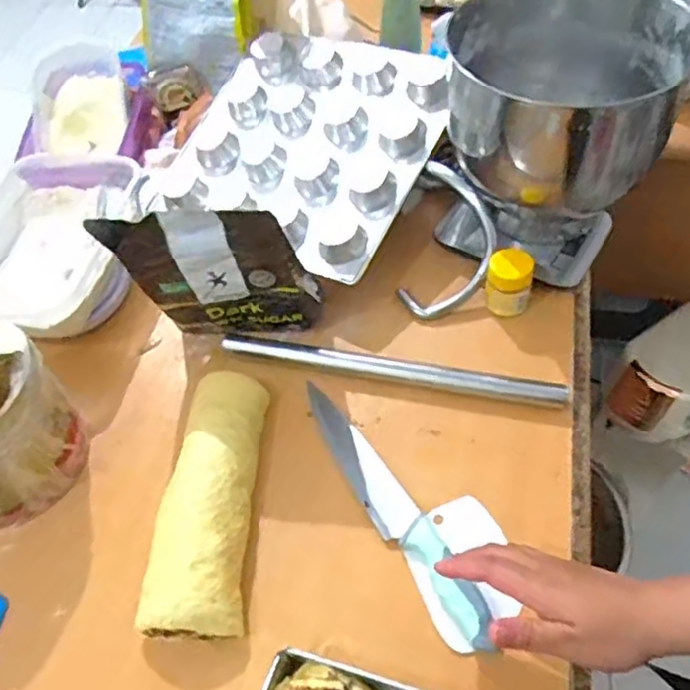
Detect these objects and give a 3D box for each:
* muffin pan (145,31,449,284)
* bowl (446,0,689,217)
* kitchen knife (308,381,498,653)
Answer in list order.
[{"bbox_3d":[-0.045,-0.243,0.824,0.290,0.036,0.293,23,75,24],"label":"muffin pan"},{"bbox_3d":[0.226,-0.264,0.730,0.216,0.157,0.231,-3,53,4],"label":"bowl"},{"bbox_3d":[0.041,0.144,0.631,0.039,0.013,0.285,-28,53,-15],"label":"kitchen knife"}]

